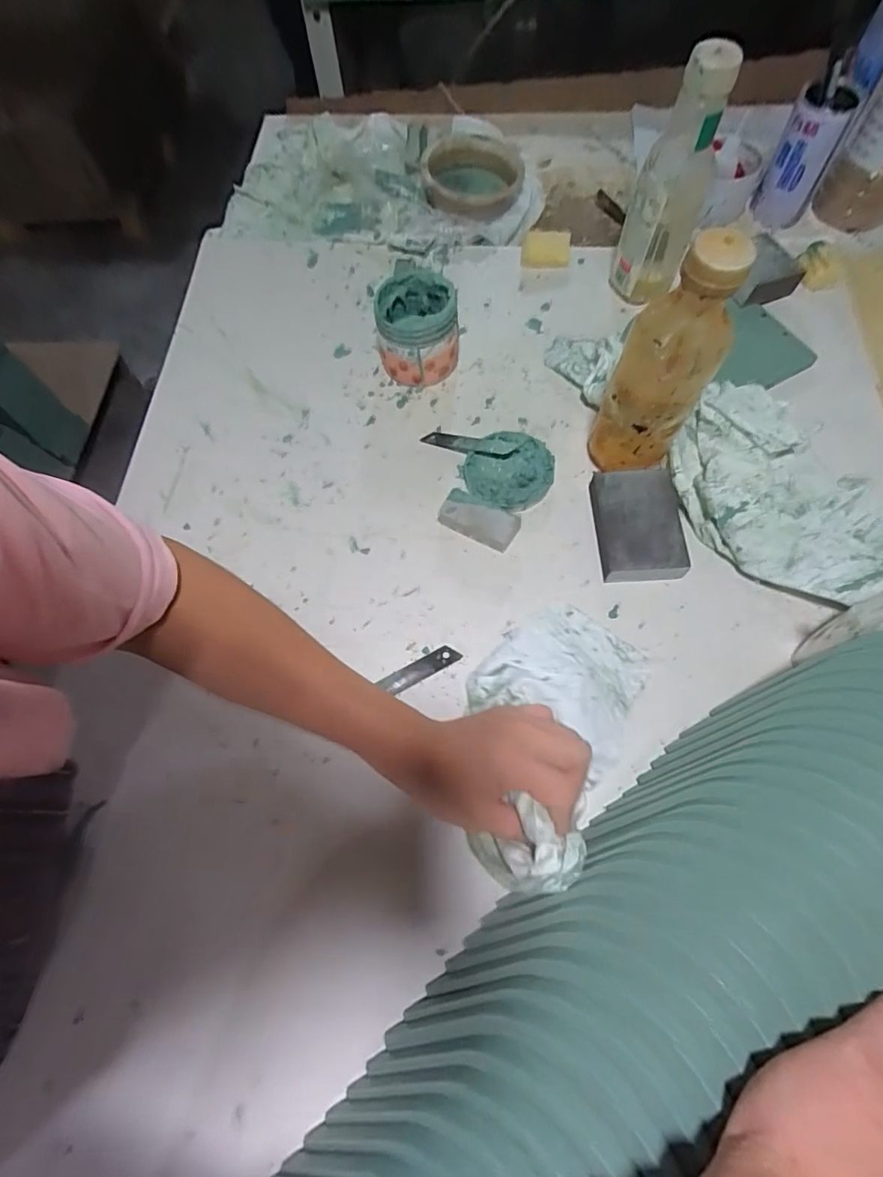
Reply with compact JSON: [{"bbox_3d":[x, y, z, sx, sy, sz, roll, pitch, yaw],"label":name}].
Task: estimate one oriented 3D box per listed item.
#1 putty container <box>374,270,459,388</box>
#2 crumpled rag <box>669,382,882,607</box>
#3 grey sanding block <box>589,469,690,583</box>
[{"bbox_3d":[-0.026,-0.263,0.542,0.081,0.074,0.086,-10,68,-1],"label":"putty container"},{"bbox_3d":[0.308,-0.074,0.457,0.235,0.051,0.149,38,75,16],"label":"crumpled rag"},{"bbox_3d":[0.174,-0.055,0.472,0.072,0.030,0.100,0,68,3],"label":"grey sanding block"}]

